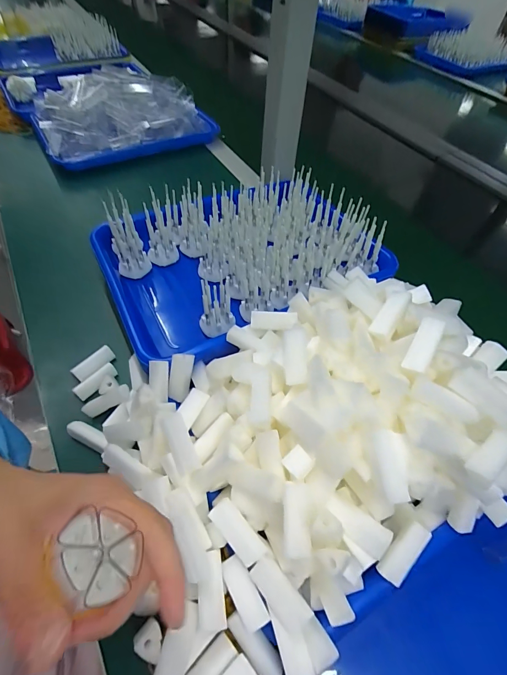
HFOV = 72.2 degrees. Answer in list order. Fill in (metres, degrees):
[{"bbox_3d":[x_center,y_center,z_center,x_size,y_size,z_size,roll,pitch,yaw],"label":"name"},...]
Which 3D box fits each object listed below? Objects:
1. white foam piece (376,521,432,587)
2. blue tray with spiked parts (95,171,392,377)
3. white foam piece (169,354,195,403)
[{"bbox_3d":[0.110,0.157,0.254,0.020,0.009,0.045,39,80,23],"label":"white foam piece"},{"bbox_3d":[-0.021,-0.108,0.441,0.321,0.076,0.250,-25,58,-21],"label":"blue tray with spiked parts"},{"bbox_3d":[-0.071,0.039,0.339,0.018,0.049,0.008,14,15,6],"label":"white foam piece"}]

